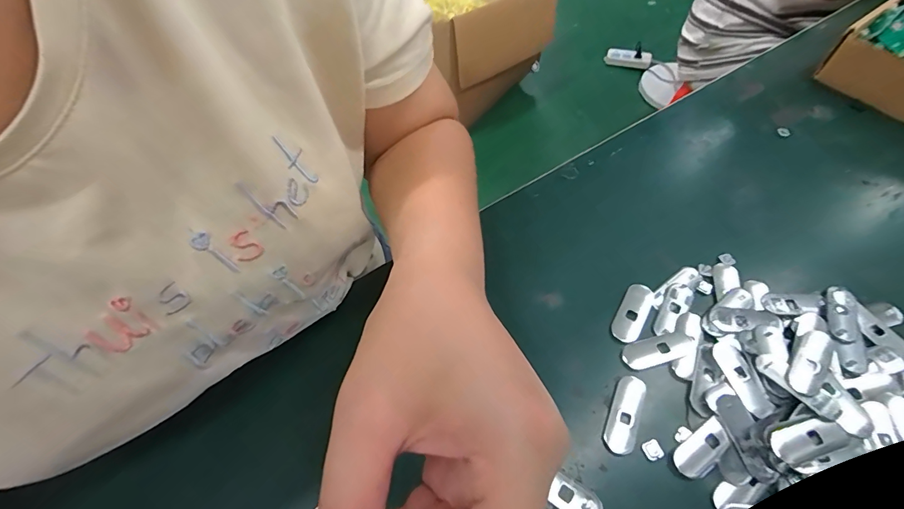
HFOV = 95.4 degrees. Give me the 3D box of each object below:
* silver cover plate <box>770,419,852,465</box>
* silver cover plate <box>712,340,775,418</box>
[{"bbox_3d":[0.212,0.109,0.242,0.046,0.004,0.019,-15,58,-9],"label":"silver cover plate"},{"bbox_3d":[0.191,0.081,0.271,0.021,0.004,0.050,-8,58,-4],"label":"silver cover plate"}]

